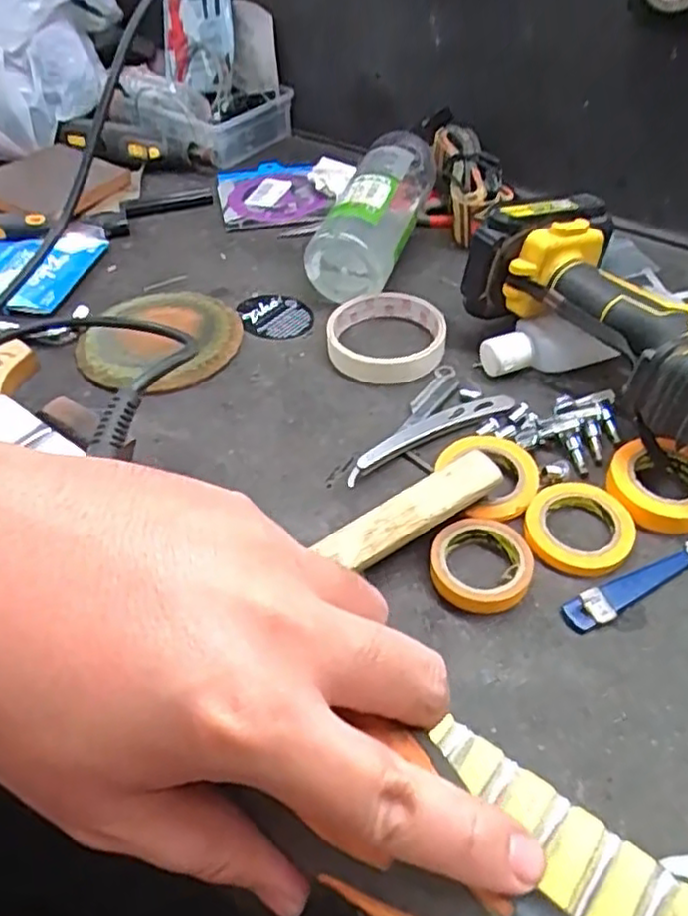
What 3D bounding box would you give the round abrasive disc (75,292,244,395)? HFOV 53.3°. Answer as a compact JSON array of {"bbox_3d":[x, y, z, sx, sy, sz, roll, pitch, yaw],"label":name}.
[{"bbox_3d":[-0.137,-0.092,0.516,0.115,0.014,0.115,-2,47,2],"label":"round abrasive disc"}]

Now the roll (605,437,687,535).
[{"bbox_3d":[0.181,0.015,0.389,0.060,0.017,0.054,21,52,22],"label":"roll"}]

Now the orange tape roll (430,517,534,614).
[{"bbox_3d":[0.072,0.054,0.363,0.052,0.012,0.055,-2,47,2],"label":"orange tape roll"}]

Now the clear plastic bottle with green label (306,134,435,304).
[{"bbox_3d":[0.031,-0.209,0.573,0.066,0.070,0.191,13,49,15],"label":"clear plastic bottle with green label"}]

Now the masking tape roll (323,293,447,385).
[{"bbox_3d":[0.031,-0.090,0.495,0.081,0.021,0.079,1,47,5],"label":"masking tape roll"}]

